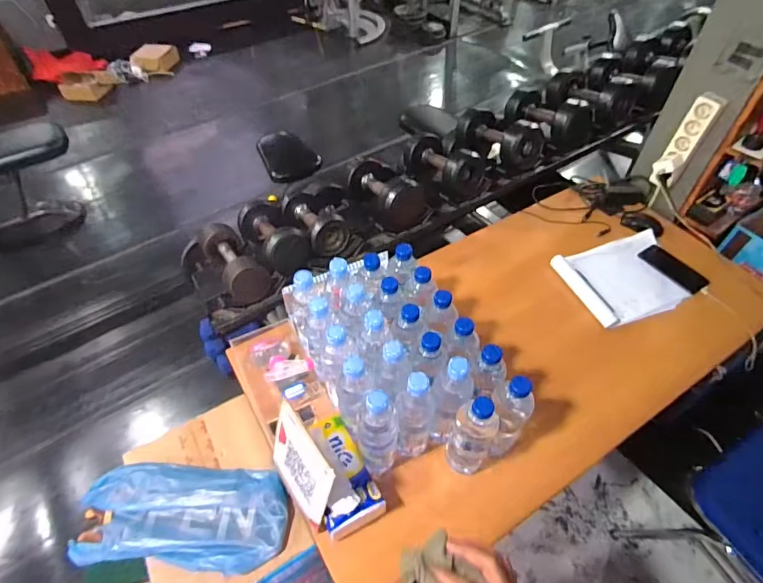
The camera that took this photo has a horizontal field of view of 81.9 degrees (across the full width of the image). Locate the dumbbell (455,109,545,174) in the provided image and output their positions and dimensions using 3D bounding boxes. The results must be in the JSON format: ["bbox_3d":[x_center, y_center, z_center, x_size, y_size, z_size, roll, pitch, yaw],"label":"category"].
[{"bbox_3d":[0.353,-0.482,1.370,0.130,0.123,0.274,-32,56,-23],"label":"dumbbell"}]

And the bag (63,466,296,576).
[{"bbox_3d":[-0.359,0.404,0.796,0.369,0.068,0.172,-1,50,0],"label":"bag"}]

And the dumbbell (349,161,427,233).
[{"bbox_3d":[0.016,-0.286,1.246,0.144,0.122,0.268,-24,40,-18],"label":"dumbbell"}]

